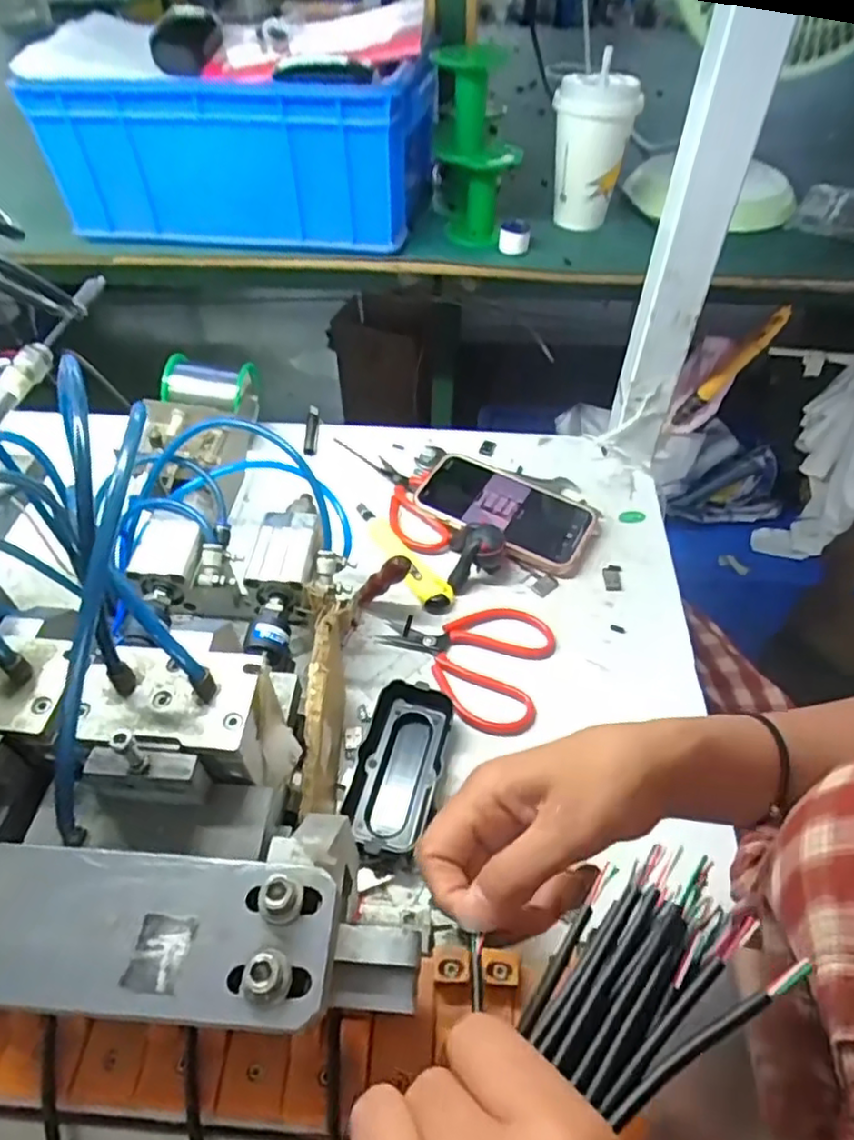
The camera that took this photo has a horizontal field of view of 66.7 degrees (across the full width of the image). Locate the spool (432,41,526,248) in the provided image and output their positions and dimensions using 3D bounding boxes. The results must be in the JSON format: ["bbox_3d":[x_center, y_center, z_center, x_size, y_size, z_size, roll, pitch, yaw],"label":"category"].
[{"bbox_3d":[0.045,-0.399,0.612,0.081,0.149,0.086,4,49,3],"label":"spool"}]

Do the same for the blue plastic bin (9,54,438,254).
[{"bbox_3d":[-0.170,-0.402,0.611,0.341,0.125,0.167,5,49,4],"label":"blue plastic bin"}]

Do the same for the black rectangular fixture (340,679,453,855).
[{"bbox_3d":[-0.018,0.124,0.420,0.050,0.024,0.102,13,50,11],"label":"black rectangular fixture"}]

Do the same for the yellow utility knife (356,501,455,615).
[{"bbox_3d":[-0.023,-0.018,0.550,0.026,0.013,0.139,-25,54,-20],"label":"yellow utility knife"}]

